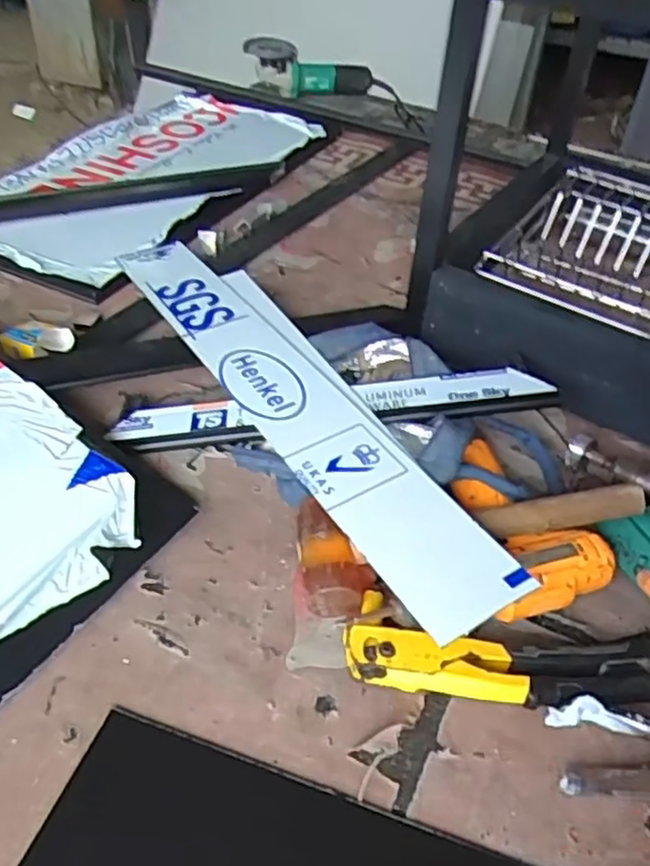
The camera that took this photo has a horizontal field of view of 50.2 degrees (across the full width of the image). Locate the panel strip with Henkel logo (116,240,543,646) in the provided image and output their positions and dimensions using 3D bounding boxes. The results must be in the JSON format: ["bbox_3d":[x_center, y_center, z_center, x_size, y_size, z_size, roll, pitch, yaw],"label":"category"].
[{"bbox_3d":[-0.048,-0.061,0.705,0.104,0.012,0.662,-25,46,-20],"label":"panel strip with Henkel logo"}]

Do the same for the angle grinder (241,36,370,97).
[{"bbox_3d":[-0.036,-0.767,1.463,0.266,0.085,0.105,3,41,-1],"label":"angle grinder"}]

